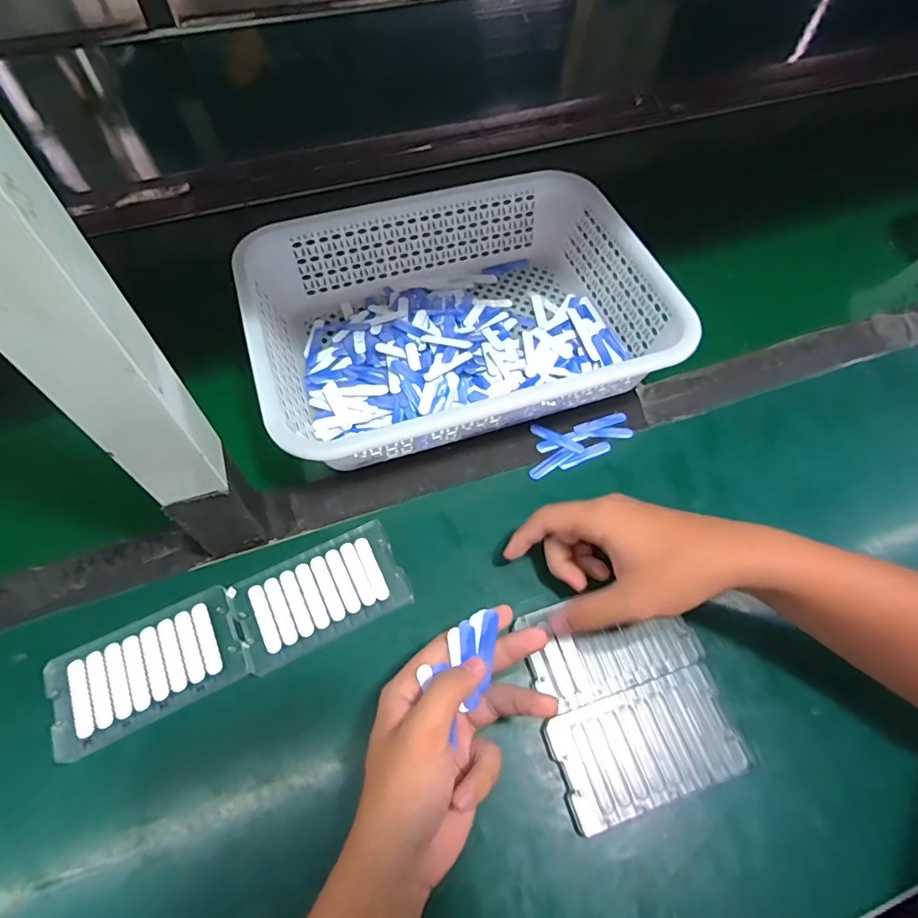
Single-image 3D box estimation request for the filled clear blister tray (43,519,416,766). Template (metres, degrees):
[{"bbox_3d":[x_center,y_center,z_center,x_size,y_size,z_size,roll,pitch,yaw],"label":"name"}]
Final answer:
[{"bbox_3d":[-0.157,0.122,0.376,0.238,0.014,0.072,-21,62,-14],"label":"filled clear blister tray"}]

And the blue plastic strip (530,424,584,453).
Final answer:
[{"bbox_3d":[0.087,-0.018,0.468,0.051,0.004,0.009,25,61,13],"label":"blue plastic strip"}]

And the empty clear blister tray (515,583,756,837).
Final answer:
[{"bbox_3d":[0.116,0.160,0.364,0.122,0.010,0.133,-14,60,-10],"label":"empty clear blister tray"}]

